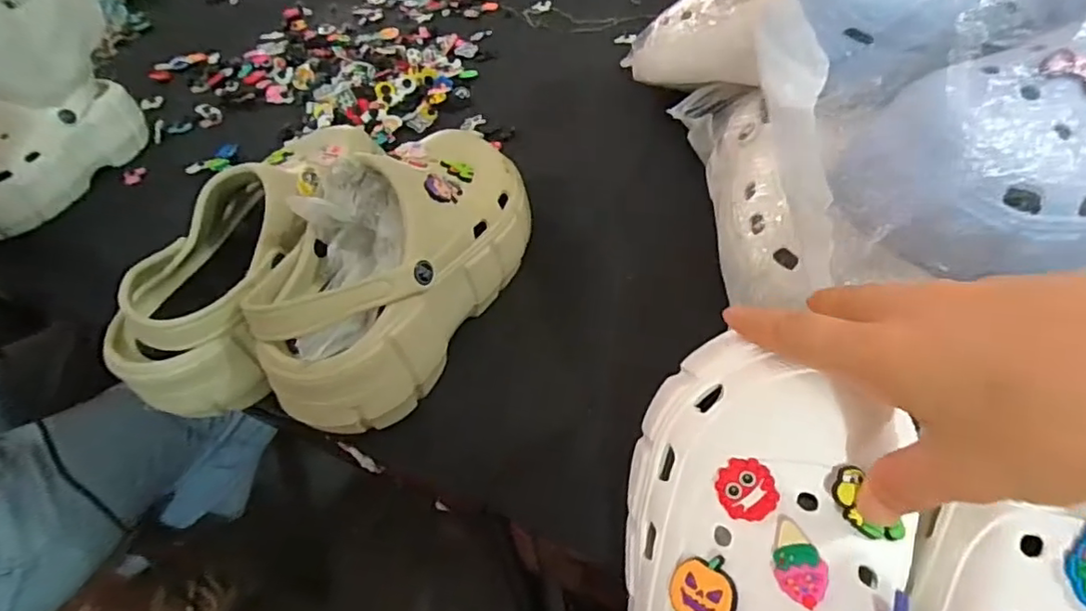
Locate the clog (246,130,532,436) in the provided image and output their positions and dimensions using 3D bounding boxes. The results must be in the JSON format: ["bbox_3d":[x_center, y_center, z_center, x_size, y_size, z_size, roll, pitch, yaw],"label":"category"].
[{"bbox_3d":[-0.097,-0.038,0.420,0.101,0.105,0.254,17,51,21],"label":"clog"}]

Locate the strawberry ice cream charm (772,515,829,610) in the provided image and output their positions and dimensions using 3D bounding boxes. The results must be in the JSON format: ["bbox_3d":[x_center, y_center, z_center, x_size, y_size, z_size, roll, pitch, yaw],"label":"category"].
[{"bbox_3d":[0.096,0.096,0.223,0.016,0.006,0.030,-6,47,1],"label":"strawberry ice cream charm"}]

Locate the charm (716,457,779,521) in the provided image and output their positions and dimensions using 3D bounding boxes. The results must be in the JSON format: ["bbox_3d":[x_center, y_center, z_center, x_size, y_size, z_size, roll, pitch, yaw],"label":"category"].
[{"bbox_3d":[0.082,0.074,0.240,0.023,0.004,0.023,-7,72,23],"label":"charm"}]

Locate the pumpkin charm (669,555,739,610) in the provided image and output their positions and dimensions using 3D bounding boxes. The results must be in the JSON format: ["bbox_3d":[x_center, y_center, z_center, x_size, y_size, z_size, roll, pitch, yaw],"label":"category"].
[{"bbox_3d":[0.065,0.115,0.236,0.027,0.011,0.026,-12,55,36],"label":"pumpkin charm"}]

